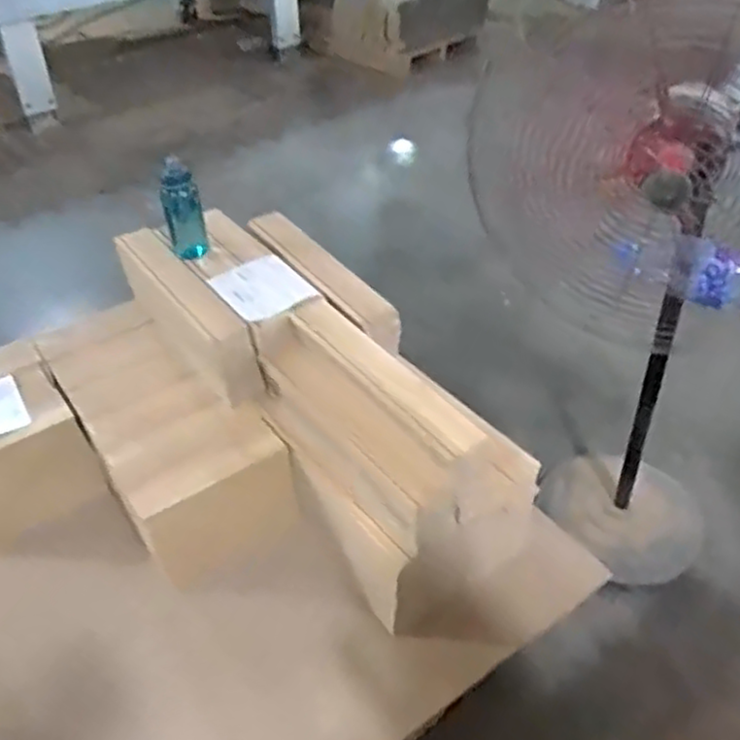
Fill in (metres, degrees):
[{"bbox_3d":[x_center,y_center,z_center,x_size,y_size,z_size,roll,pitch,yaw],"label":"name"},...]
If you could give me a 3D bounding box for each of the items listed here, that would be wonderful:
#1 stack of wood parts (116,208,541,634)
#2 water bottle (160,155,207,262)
[{"bbox_3d":[-0.132,0.046,1.623,0.382,0.430,0.992,-28,47,-28],"label":"stack of wood parts"},{"bbox_3d":[-0.426,-0.361,1.652,0.085,0.236,0.082,-12,41,-13],"label":"water bottle"}]

